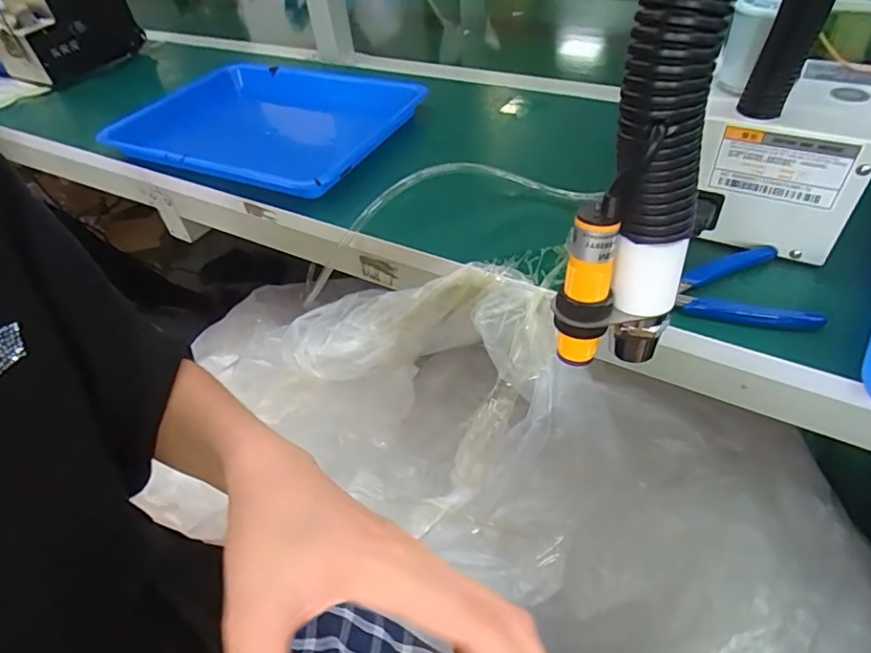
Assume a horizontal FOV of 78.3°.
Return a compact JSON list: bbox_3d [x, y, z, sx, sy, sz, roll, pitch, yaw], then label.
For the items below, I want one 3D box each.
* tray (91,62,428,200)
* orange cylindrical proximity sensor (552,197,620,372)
[{"bbox_3d":[-0.219,-0.255,0.669,0.355,0.044,0.237,18,50,24],"label":"tray"},{"bbox_3d":[0.061,-0.016,0.214,0.021,0.065,0.026,28,54,31],"label":"orange cylindrical proximity sensor"}]

